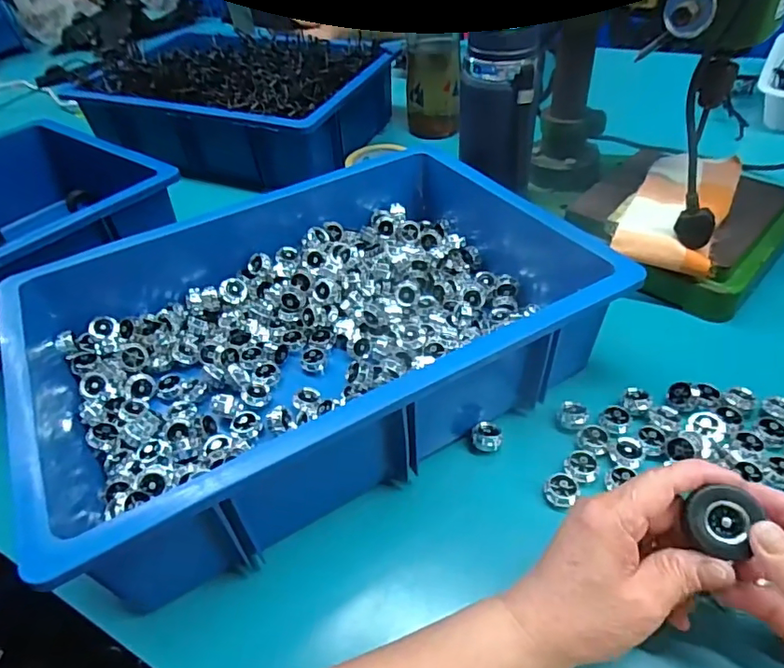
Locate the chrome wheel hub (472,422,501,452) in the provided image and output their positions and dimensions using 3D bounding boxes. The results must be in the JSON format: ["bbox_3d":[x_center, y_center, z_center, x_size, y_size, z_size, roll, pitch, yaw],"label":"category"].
[{"bbox_3d":[0.076,0.082,0.428,0.023,0.016,0.018,-7,45,0],"label":"chrome wheel hub"}]

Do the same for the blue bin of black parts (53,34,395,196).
[{"bbox_3d":[-0.245,-0.387,0.878,0.433,0.134,0.312,14,48,20],"label":"blue bin of black parts"}]

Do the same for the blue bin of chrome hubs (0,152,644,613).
[{"bbox_3d":[-0.076,-0.021,0.475,0.439,0.106,0.336,-26,48,-18],"label":"blue bin of chrome hubs"}]

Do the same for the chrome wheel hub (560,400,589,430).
[{"bbox_3d":[0.149,0.066,0.435,0.021,0.013,0.019,13,48,19],"label":"chrome wheel hub"}]

